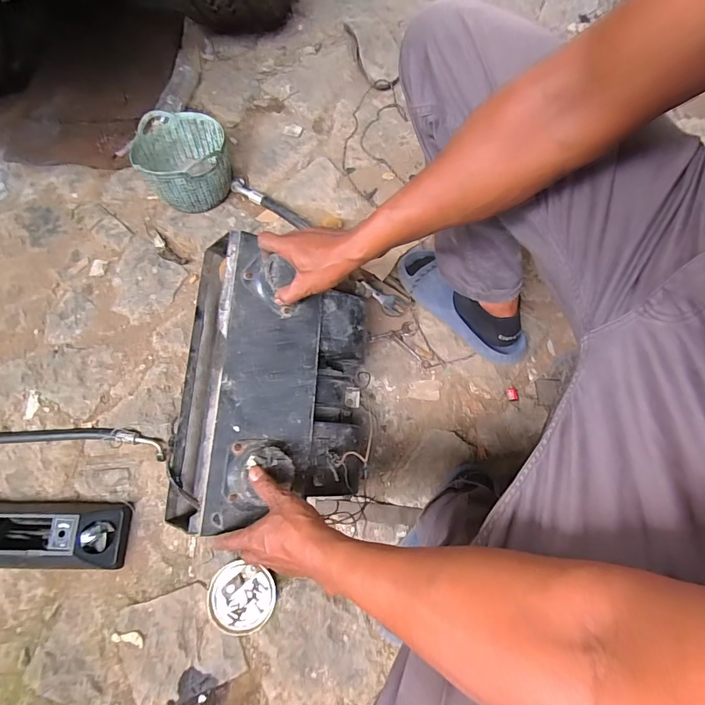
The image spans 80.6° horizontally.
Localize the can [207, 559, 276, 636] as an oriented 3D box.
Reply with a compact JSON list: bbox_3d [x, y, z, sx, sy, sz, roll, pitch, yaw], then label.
[{"bbox_3d":[-0.179,0.394,0.667,0.104,0.020,0.101,0,71,1],"label":"can"}]

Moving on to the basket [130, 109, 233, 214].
[{"bbox_3d":[-0.359,-0.418,0.912,0.177,0.134,0.178,0,71,1],"label":"basket"}]

